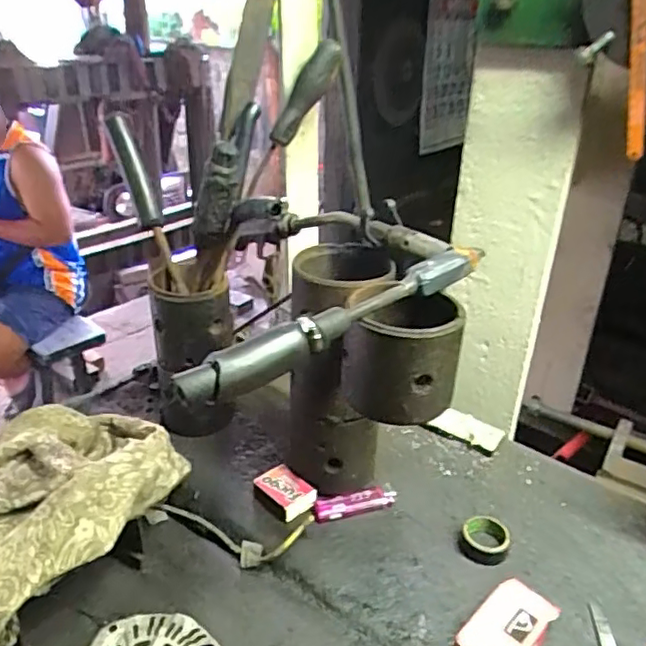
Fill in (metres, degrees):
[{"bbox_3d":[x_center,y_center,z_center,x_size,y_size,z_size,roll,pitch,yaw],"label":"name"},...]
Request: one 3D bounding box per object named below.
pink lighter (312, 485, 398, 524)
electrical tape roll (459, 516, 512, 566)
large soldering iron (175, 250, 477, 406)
[{"bbox_3d":[0.030,0.171,0.569,0.077,0.016,0.020,-4,28,-12],"label":"pink lighter"},{"bbox_3d":[0.143,0.192,0.534,0.041,0.016,0.047,10,28,16],"label":"electrical tape roll"},{"bbox_3d":[0.021,-0.004,0.417,0.264,0.038,0.023,-21,35,-37],"label":"large soldering iron"}]

